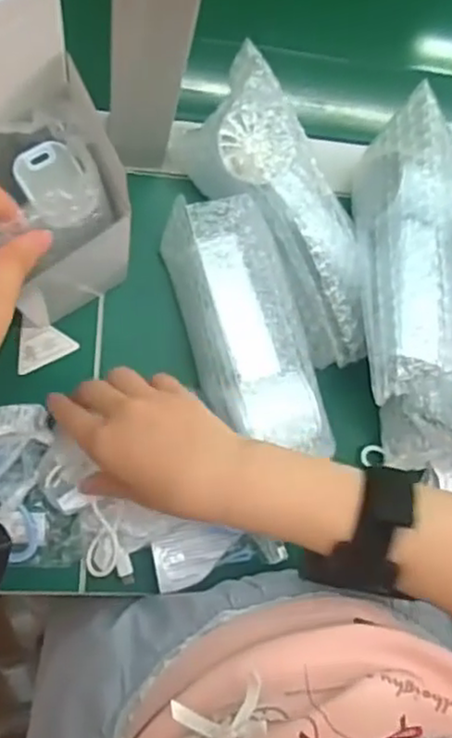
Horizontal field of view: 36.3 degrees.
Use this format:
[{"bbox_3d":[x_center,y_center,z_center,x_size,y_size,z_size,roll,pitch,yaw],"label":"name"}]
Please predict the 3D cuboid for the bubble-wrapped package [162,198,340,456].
[{"bbox_3d":[0.014,-0.024,0.459,0.079,0.053,0.171,-14,90,-9],"label":"bubble-wrapped package"}]

